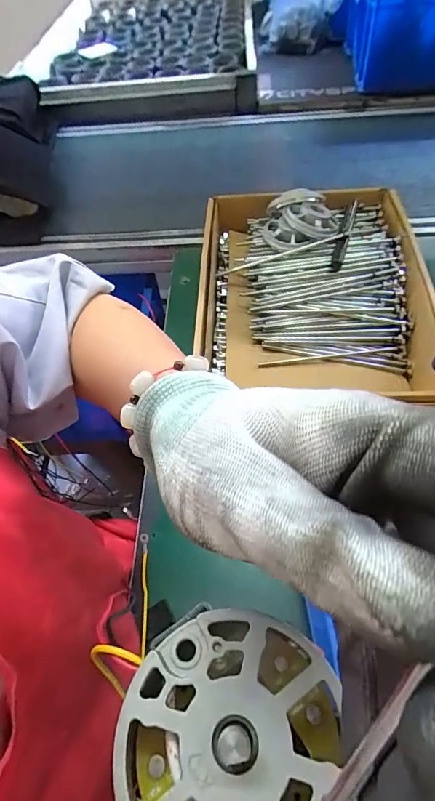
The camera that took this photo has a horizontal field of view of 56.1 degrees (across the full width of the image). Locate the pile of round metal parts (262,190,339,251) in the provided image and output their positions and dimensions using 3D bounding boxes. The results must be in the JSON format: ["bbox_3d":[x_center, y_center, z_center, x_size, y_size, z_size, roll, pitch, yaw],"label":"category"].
[{"bbox_3d":[0.111,-0.244,0.552,0.098,0.045,0.090,3,56,8],"label":"pile of round metal parts"}]

